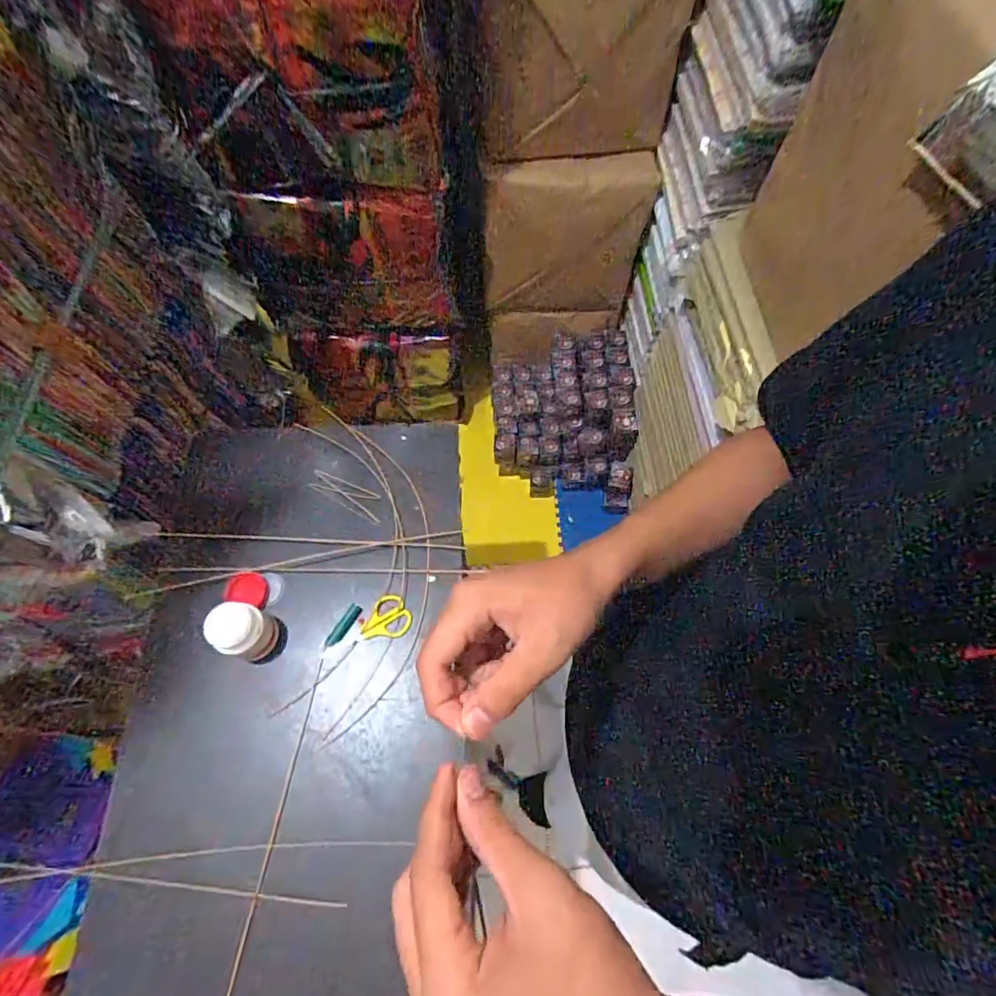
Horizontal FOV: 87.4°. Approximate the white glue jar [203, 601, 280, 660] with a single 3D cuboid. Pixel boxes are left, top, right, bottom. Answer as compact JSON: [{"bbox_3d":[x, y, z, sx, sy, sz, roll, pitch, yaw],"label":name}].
[{"bbox_3d":[-0.302,0.158,0.620,0.056,0.071,0.056,0,65,0],"label":"white glue jar"}]

